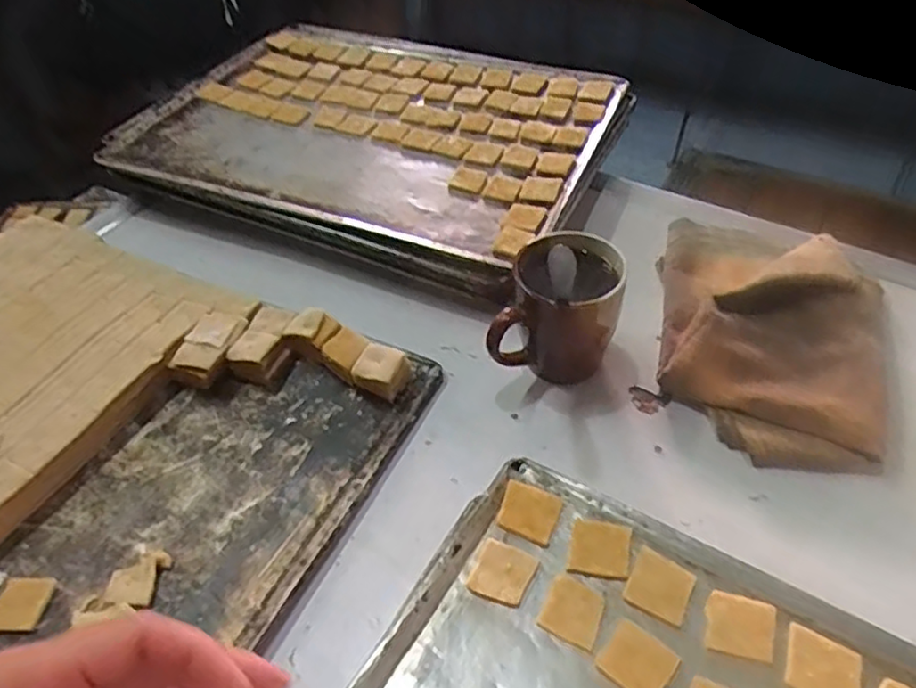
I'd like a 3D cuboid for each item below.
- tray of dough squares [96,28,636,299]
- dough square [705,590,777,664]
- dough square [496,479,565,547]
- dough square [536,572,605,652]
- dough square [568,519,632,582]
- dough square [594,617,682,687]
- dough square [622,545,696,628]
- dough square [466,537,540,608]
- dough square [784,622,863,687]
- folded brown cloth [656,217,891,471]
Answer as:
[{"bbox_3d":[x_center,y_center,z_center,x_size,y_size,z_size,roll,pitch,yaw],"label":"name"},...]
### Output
[{"bbox_3d":[-0.093,-0.233,0.719,0.472,0.021,0.365,18,51,21],"label":"tray of dough squares"},{"bbox_3d":[0.149,0.148,0.354,0.034,0.004,0.033,10,47,14],"label":"dough square"},{"bbox_3d":[0.043,0.101,0.406,0.034,0.004,0.034,17,49,20],"label":"dough square"},{"bbox_3d":[0.063,0.143,0.364,0.030,0.004,0.033,21,50,23],"label":"dough square"},{"bbox_3d":[0.082,0.117,0.389,0.033,0.004,0.034,8,47,12],"label":"dough square"},{"bbox_3d":[0.093,0.163,0.348,0.034,0.004,0.032,29,54,29],"label":"dough square"},{"bbox_3d":[0.112,0.132,0.370,0.032,0.004,0.034,22,51,23],"label":"dough square"},{"bbox_3d":[0.025,0.129,0.380,0.031,0.004,0.034,19,50,22],"label":"dough square"},{"bbox_3d":[0.183,0.162,0.338,0.034,0.004,0.034,18,49,20],"label":"dough square"},{"bbox_3d":[0.240,-0.016,0.509,0.160,0.030,0.229,7,46,11],"label":"folded brown cloth"}]

